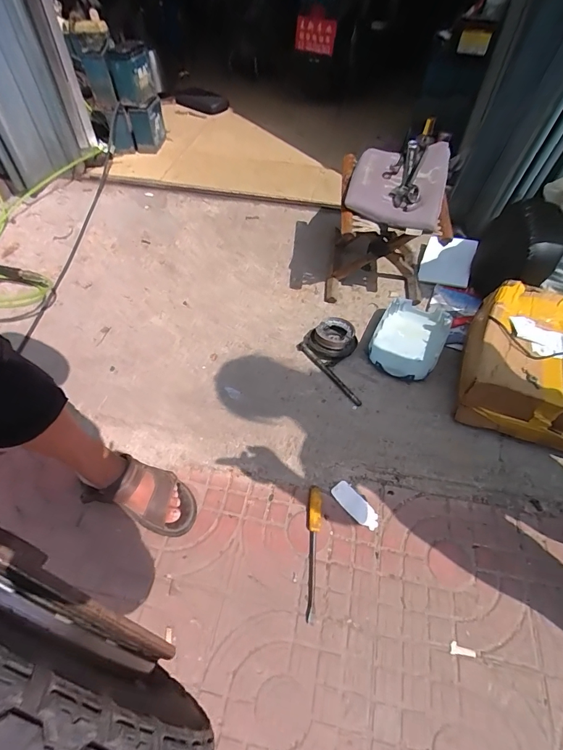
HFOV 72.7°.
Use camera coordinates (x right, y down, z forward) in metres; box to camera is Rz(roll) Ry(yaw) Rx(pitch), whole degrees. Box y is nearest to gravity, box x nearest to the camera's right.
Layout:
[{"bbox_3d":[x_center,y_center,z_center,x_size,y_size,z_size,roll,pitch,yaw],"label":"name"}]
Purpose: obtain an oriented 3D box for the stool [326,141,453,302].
[{"bbox_3d":[0.301,-0.424,1.111,0.300,0.320,0.343,5,56,3],"label":"stool"}]

